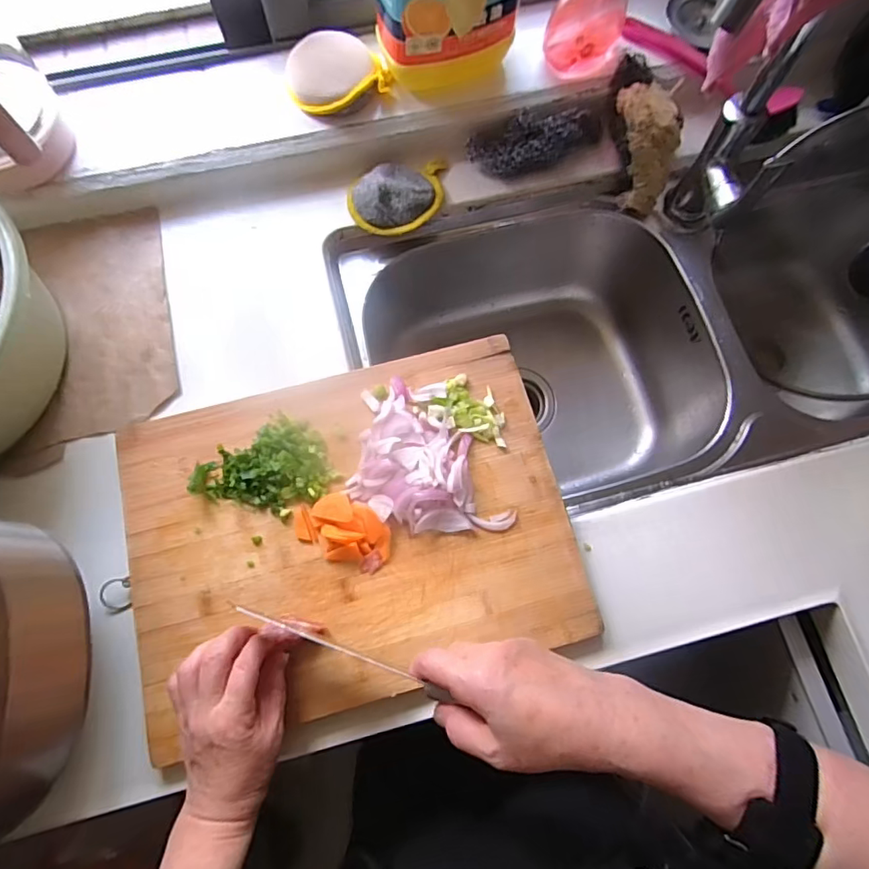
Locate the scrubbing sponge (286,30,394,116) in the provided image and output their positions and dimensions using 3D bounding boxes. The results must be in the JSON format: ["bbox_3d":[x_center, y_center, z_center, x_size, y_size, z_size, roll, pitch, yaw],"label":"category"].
[{"bbox_3d":[-0.109,-0.397,0.571,0.102,0.036,0.083,-34,77,-9],"label":"scrubbing sponge"}]

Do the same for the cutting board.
[{"bbox_3d":[-0.078,0.084,0.477,0.389,0.028,0.291,-15,75,-4],"label":"cutting board"}]

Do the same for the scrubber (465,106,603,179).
[{"bbox_3d":[0.121,-0.341,0.610,0.163,0.035,0.056,-15,75,-4],"label":"scrubber"}]

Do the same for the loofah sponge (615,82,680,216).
[{"bbox_3d":[0.245,-0.323,0.603,0.052,0.133,0.051,-15,31,-4],"label":"loofah sponge"}]

